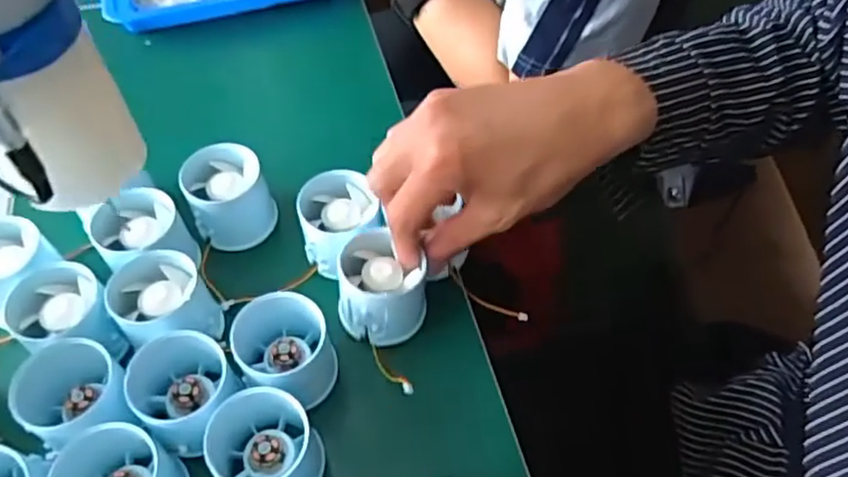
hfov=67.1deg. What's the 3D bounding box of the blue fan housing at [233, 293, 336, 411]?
[{"bbox_3d":[-0.080,0.066,0.373,0.049,0.057,0.052,-1,56,1],"label":"blue fan housing"}]

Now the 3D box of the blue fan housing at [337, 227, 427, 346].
[{"bbox_3d":[-0.025,0.030,0.390,0.052,0.051,0.057,4,57,4],"label":"blue fan housing"}]

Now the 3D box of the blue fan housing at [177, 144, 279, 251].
[{"bbox_3d":[-0.131,-0.027,0.433,0.051,0.053,0.052,-1,56,1],"label":"blue fan housing"}]

